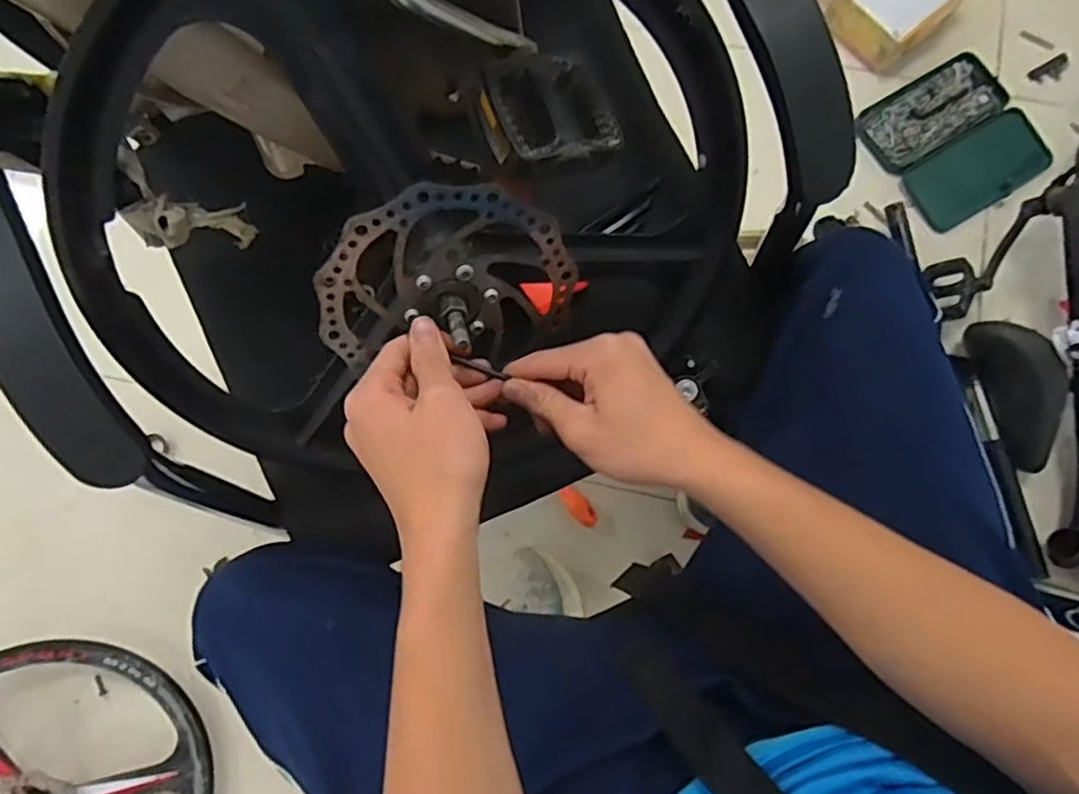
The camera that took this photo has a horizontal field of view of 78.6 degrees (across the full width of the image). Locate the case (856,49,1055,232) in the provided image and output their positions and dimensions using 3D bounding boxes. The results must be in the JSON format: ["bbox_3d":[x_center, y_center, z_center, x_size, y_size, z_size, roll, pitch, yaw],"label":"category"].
[{"bbox_3d":[0.687,-0.428,1.096,0.252,0.035,0.246,-29,79,-7],"label":"case"}]

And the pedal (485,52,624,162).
[{"bbox_3d":[0.006,-0.165,0.387,0.070,0.028,0.072,-19,75,-25],"label":"pedal"}]

